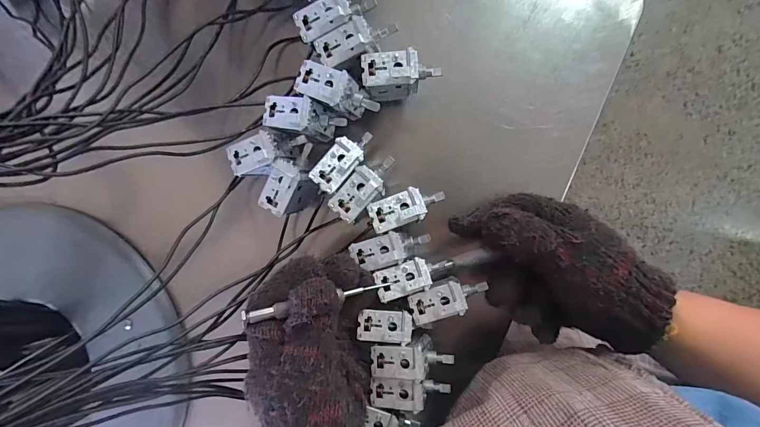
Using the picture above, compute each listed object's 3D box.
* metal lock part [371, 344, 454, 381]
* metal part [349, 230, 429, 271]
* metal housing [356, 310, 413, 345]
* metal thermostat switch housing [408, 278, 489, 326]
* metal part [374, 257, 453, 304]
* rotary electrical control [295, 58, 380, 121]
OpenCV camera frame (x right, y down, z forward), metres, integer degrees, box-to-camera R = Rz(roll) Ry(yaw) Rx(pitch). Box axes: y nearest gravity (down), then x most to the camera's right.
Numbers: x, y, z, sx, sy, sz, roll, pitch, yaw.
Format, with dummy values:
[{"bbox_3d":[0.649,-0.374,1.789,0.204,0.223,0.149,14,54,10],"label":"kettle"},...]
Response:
[{"bbox_3d":[0.022,0.103,0.259,0.055,0.018,0.021,-6,93,9],"label":"metal lock part"},{"bbox_3d":[0.008,0.025,0.264,0.056,0.017,0.022,-11,94,-4],"label":"metal part"},{"bbox_3d":[0.004,0.081,0.265,0.035,0.008,0.023,1,94,8],"label":"metal housing"},{"bbox_3d":[0.048,0.059,0.265,0.052,0.021,0.025,-19,91,9],"label":"metal thermostat switch housing"},{"bbox_3d":[0.023,0.044,0.259,0.053,0.009,0.022,-20,92,1],"label":"metal part"},{"bbox_3d":[-0.029,-0.082,0.249,0.057,0.019,0.023,28,97,6],"label":"rotary electrical control"}]

